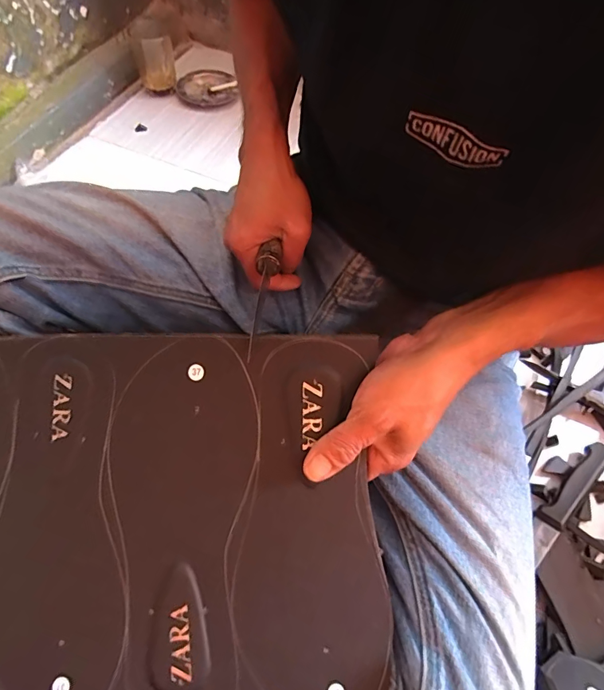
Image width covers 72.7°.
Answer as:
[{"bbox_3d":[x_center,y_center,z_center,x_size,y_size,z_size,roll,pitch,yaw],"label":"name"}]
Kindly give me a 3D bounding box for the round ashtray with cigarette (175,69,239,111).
[{"bbox_3d":[-0.179,-0.484,0.776,0.111,0.009,0.118,2,60,-3],"label":"round ashtray with cigarette"}]

